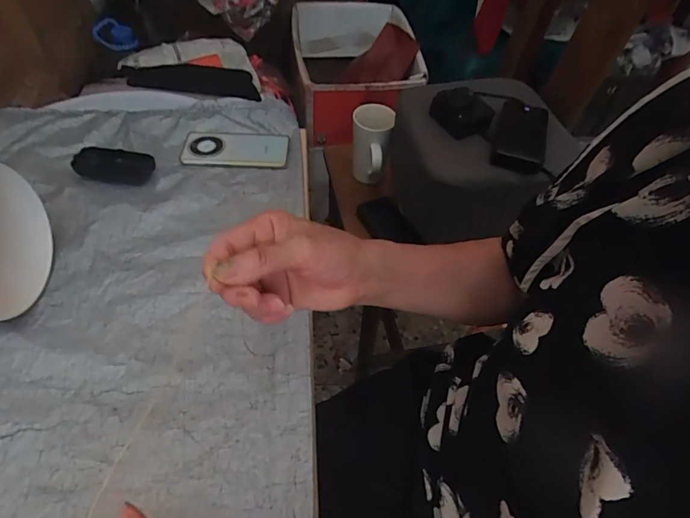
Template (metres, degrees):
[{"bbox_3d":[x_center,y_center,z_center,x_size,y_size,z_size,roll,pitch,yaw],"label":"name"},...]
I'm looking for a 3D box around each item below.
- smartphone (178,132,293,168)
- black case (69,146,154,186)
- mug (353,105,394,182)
[{"bbox_3d":[-0.171,-0.176,0.685,0.159,0.010,0.081,-1,52,-7],"label":"smartphone"},{"bbox_3d":[-0.337,-0.138,0.637,0.107,0.017,0.058,11,51,3],"label":"black case"},{"bbox_3d":[0.050,-0.226,0.864,0.073,0.136,0.079,12,51,3],"label":"mug"}]

